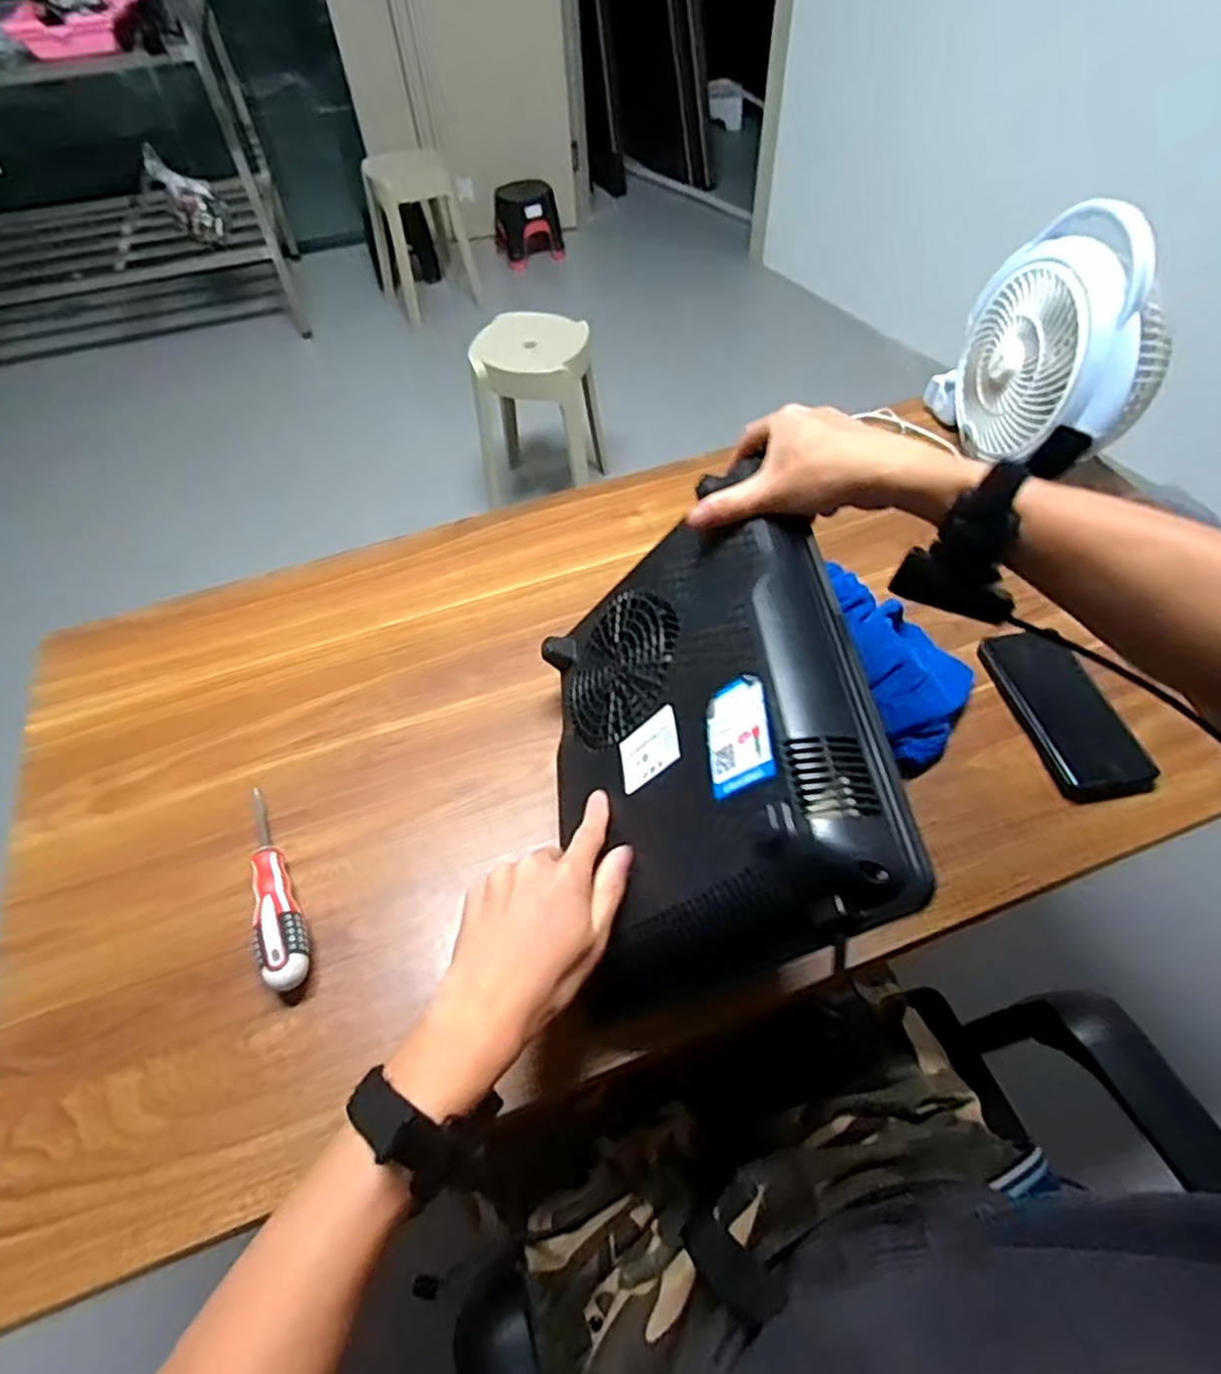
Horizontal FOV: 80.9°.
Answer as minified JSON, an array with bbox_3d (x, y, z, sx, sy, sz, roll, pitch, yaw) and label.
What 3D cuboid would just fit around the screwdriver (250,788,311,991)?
[{"bbox_3d":[-0.270,0.153,0.570,0.030,0.036,0.180,-22,58,-13],"label":"screwdriver"}]

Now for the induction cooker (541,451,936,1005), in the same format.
[{"bbox_3d":[0.040,0.031,0.484,0.055,0.254,0.314,26,43,-36],"label":"induction cooker"}]

